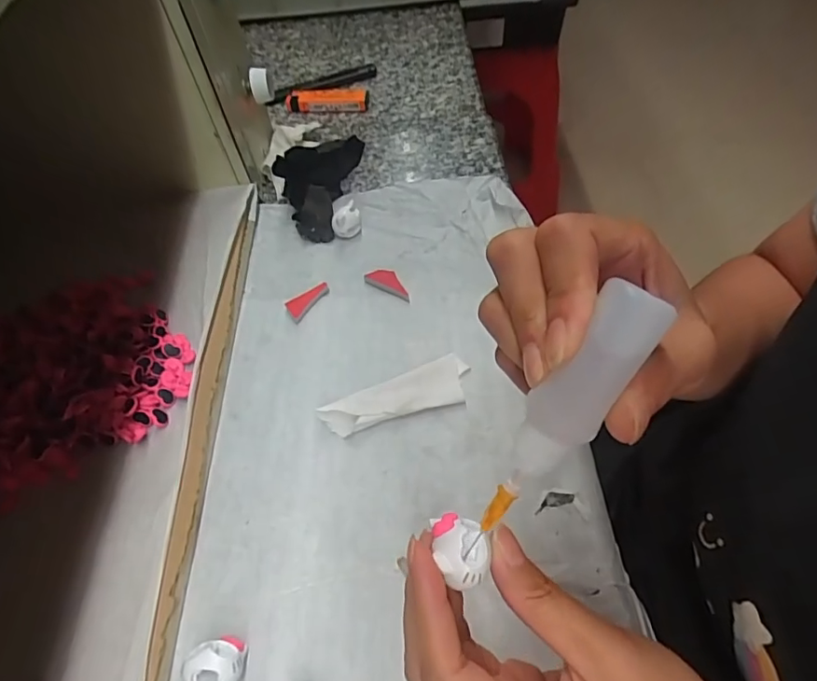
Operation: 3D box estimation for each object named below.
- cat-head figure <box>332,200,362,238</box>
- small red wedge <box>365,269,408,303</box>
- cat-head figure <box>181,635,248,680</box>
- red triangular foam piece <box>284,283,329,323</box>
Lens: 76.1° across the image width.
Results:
[{"bbox_3d":[-0.047,-0.090,0.395,0.022,0.021,0.015,-23,56,-11],"label":"cat-head figure"},{"bbox_3d":[-0.013,-0.041,0.367,0.039,0.004,0.016,28,62,22],"label":"small red wedge"},{"bbox_3d":[-0.086,0.146,0.235,0.025,0.020,0.022,-3,55,3],"label":"cat-head figure"},{"bbox_3d":[-0.069,-0.027,0.362,0.032,0.006,0.016,-31,58,-16],"label":"red triangular foam piece"}]

